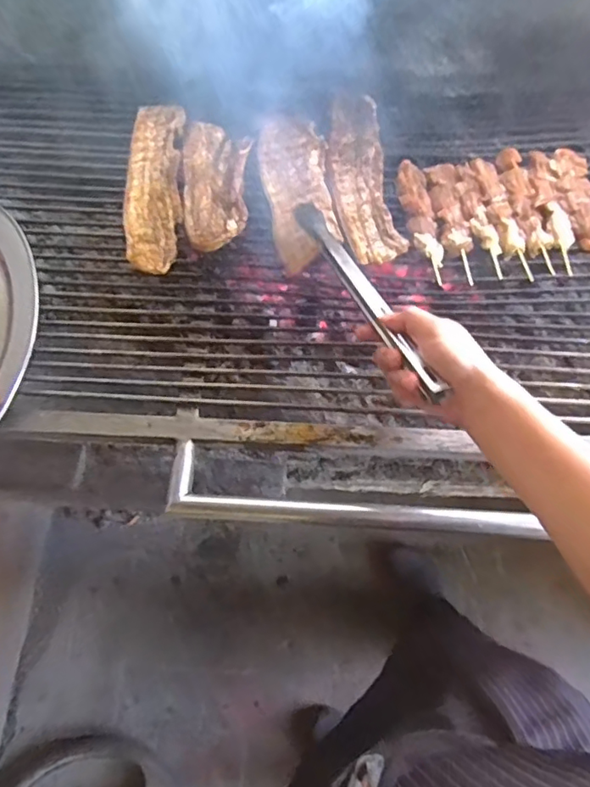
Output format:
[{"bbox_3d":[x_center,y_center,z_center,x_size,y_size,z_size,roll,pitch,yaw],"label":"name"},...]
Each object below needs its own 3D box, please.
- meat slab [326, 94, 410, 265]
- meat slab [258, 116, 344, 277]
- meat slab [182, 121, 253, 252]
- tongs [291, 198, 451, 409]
[{"bbox_3d":[0.085,-0.283,0.720,0.076,0.028,0.252,-7,66,-2],"label":"meat slab"},{"bbox_3d":[0.004,-0.262,0.708,0.085,0.025,0.240,-6,66,-2],"label":"meat slab"},{"bbox_3d":[-0.102,-0.279,0.720,0.087,0.031,0.211,-6,66,-2],"label":"meat slab"},{"bbox_3d":[0.066,-0.124,0.602,0.026,0.020,0.338,-20,51,-8],"label":"tongs"}]

